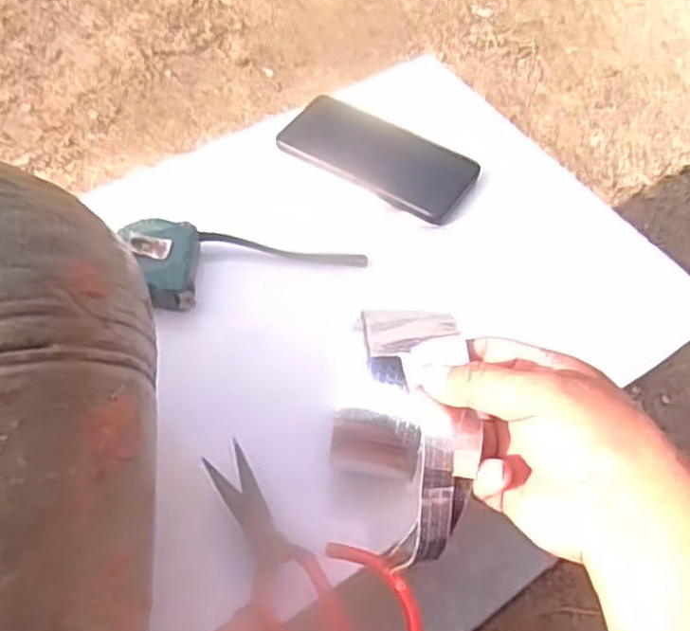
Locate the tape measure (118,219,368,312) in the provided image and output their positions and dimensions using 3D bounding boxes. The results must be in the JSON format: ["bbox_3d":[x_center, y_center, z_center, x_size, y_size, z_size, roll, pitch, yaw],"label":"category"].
[{"bbox_3d":[-0.074,-0.040,0.547,0.174,0.031,0.067,0,56,-20],"label":"tape measure"}]

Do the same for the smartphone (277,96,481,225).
[{"bbox_3d":[0.029,-0.136,0.624,0.164,0.012,0.075,27,58,14],"label":"smartphone"}]

